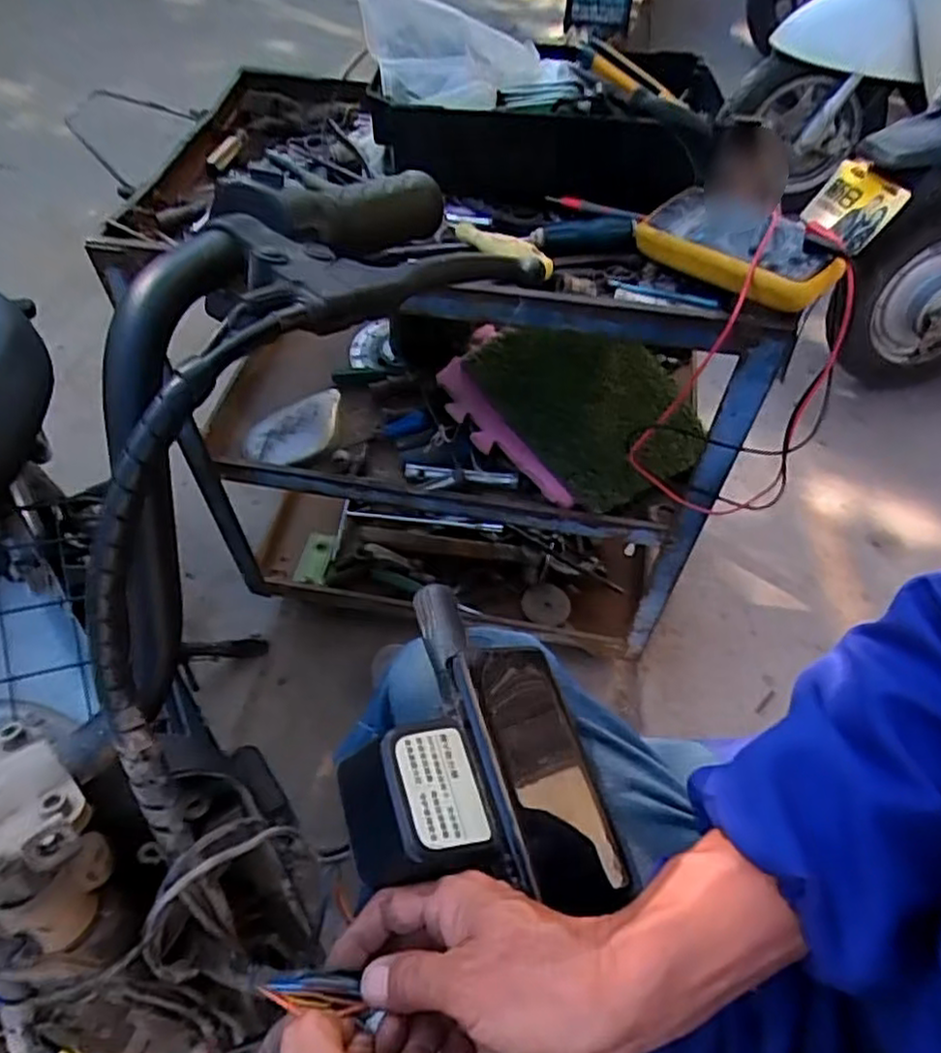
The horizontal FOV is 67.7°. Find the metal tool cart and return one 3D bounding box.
[{"bbox_3d":[-0.019,-0.159,0.877,0.629,0.706,0.399,6,54,5],"label":"metal tool cart"}]

